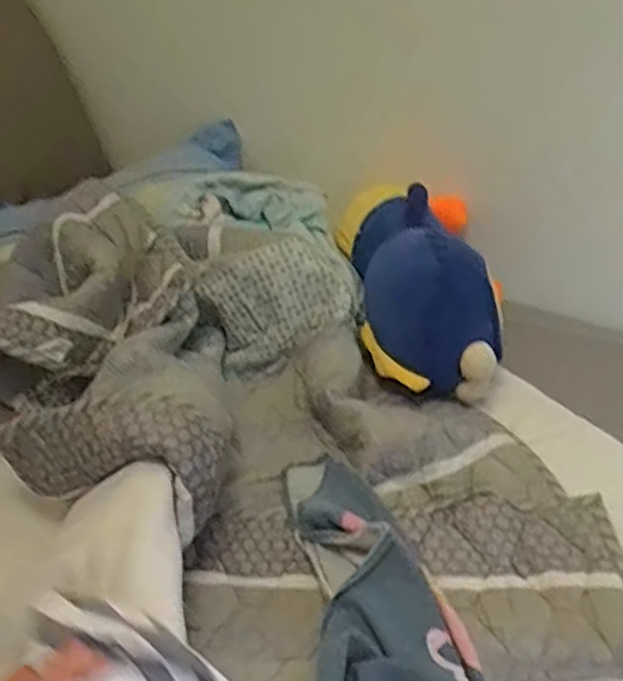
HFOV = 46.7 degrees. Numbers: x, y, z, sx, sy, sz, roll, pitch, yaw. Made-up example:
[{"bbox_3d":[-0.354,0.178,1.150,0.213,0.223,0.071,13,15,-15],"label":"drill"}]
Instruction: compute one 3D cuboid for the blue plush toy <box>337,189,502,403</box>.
[{"bbox_3d":[0.187,-0.125,1.288,0.222,0.173,0.476,-11,53,-10],"label":"blue plush toy"}]

